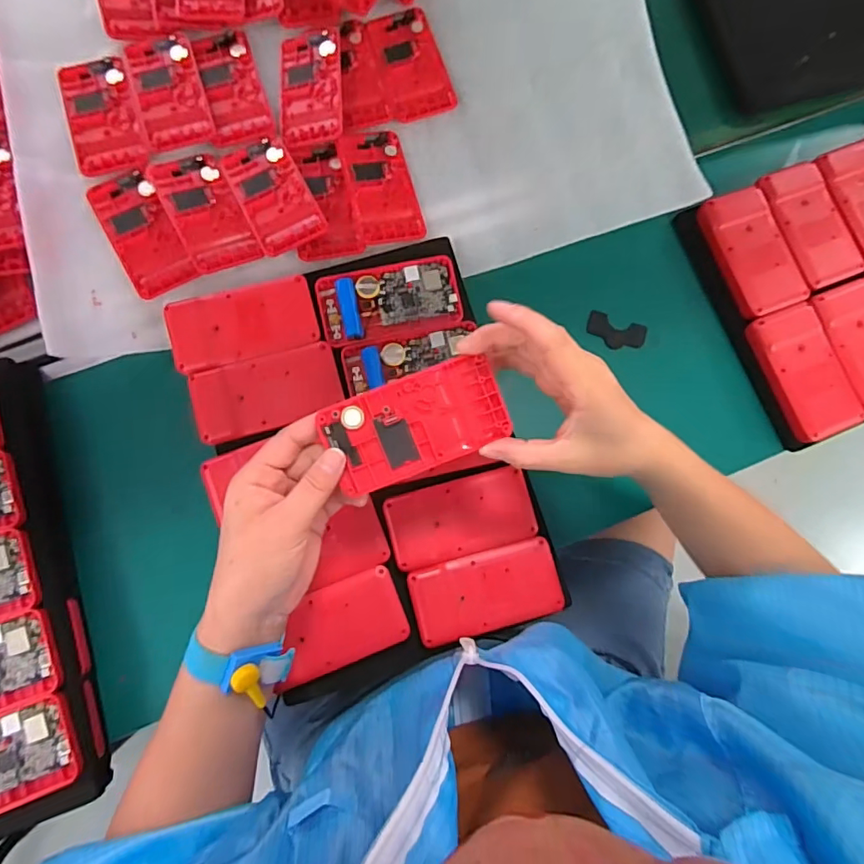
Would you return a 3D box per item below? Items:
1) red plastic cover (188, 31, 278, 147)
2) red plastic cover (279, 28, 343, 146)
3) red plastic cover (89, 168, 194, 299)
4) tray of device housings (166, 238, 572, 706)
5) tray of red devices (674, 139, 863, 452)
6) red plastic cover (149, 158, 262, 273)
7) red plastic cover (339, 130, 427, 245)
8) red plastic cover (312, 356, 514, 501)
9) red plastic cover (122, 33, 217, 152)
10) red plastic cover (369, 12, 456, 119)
[{"bbox_3d":[-0.192,-0.332,0.485,0.057,0.007,0.123,-16,82,-6],"label":"red plastic cover"},{"bbox_3d":[-0.116,-0.331,0.481,0.060,0.010,0.117,-2,81,-4],"label":"red plastic cover"},{"bbox_3d":[-0.257,-0.178,0.447,0.054,0.009,0.116,-29,84,-8],"label":"red plastic cover"},{"bbox_3d":[-0.051,0.018,0.426,0.248,0.026,0.334,-19,83,-6],"label":"tray of device housings"},{"bbox_3d":[0.440,-0.160,0.490,0.328,0.026,0.243,-22,84,-6],"label":"tray of red devices"},{"bbox_3d":[-0.202,-0.196,0.451,0.058,0.013,0.119,-26,84,-7],"label":"red plastic cover"},{"bbox_3d":[-0.046,-0.232,0.470,0.058,0.012,0.118,-14,82,-6],"label":"red plastic cover"},{"bbox_3d":[-0.010,-0.005,0.333,0.115,0.017,0.061,-21,84,-6],"label":"red plastic cover"},{"bbox_3d":[-0.246,-0.318,0.471,0.060,0.005,0.119,-18,83,-6],"label":"red plastic cover"},{"bbox_3d":[-0.022,-0.365,0.499,0.063,0.008,0.119,-15,82,-6],"label":"red plastic cover"}]

